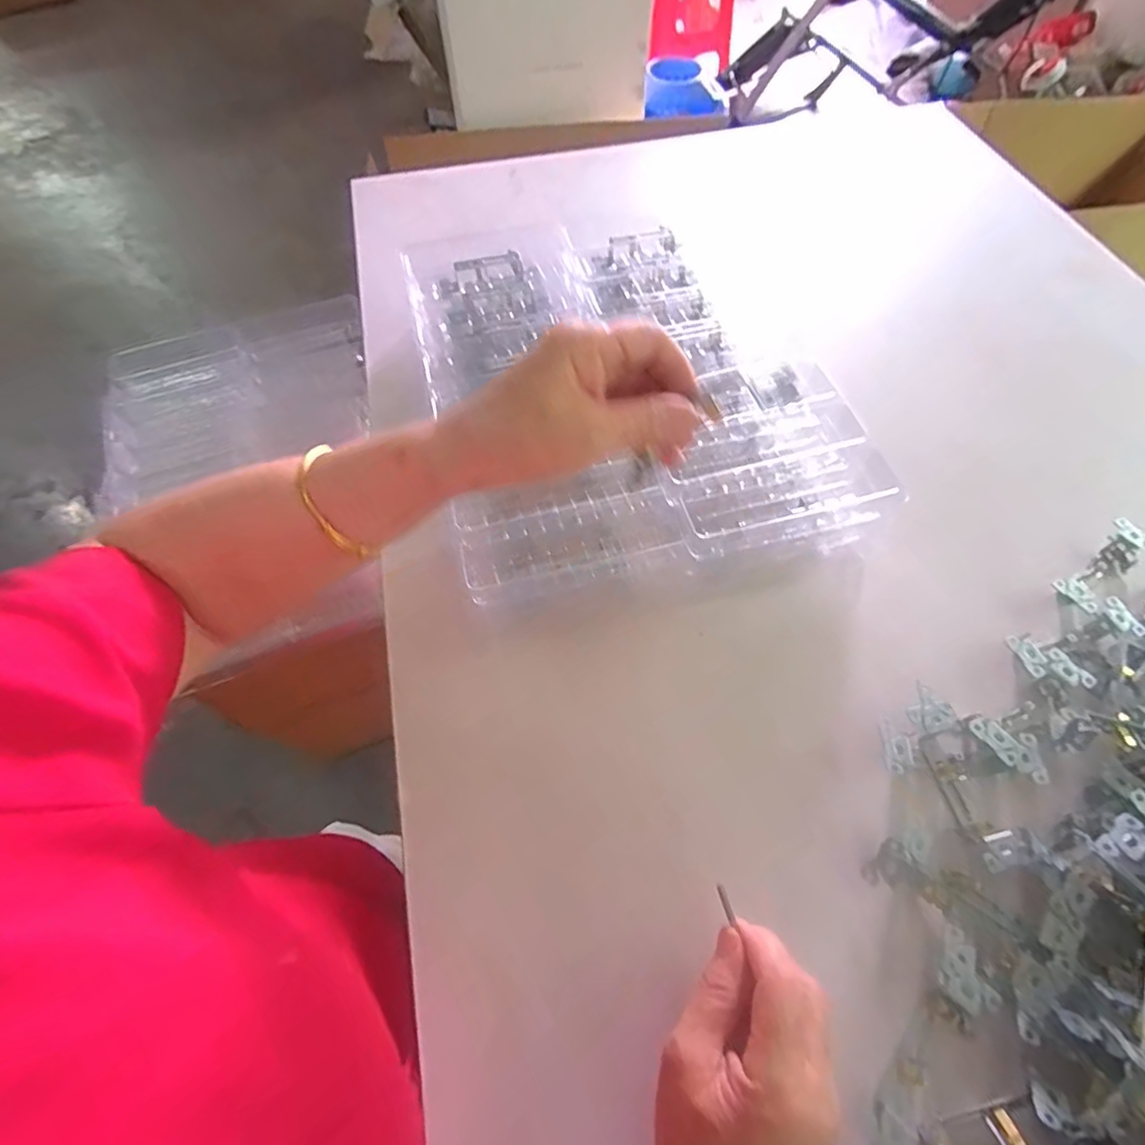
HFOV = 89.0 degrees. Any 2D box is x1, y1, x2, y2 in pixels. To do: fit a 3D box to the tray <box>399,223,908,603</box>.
[{"bbox_3d":[0.042,-0.182,0.549,0.359,0.049,0.429,-12,59,-3],"label":"tray"}]

